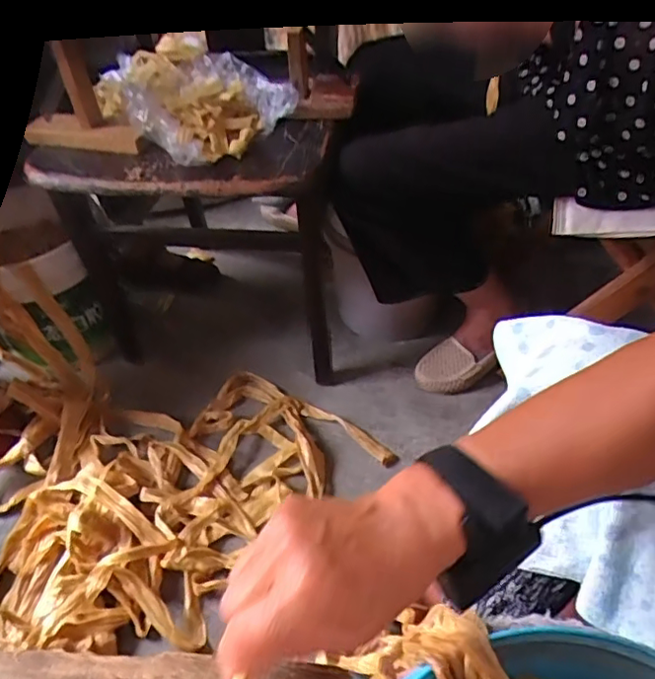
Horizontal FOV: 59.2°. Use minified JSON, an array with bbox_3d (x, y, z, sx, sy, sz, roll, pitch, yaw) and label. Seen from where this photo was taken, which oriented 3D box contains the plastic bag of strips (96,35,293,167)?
[{"bbox_3d":[-0.218,-0.366,0.856,0.213,0.061,0.368,-27,51,-21],"label":"plastic bag of strips"}]

